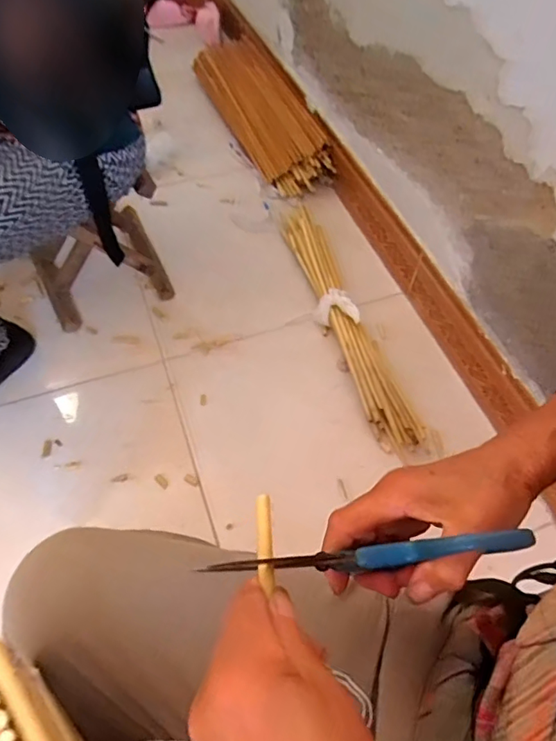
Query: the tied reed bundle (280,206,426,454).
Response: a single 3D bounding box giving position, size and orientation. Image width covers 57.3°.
[{"bbox_3d":[0.121,-0.101,0.966,0.071,0.069,0.577,-14,61,-13],"label":"tied reed bundle"}]

